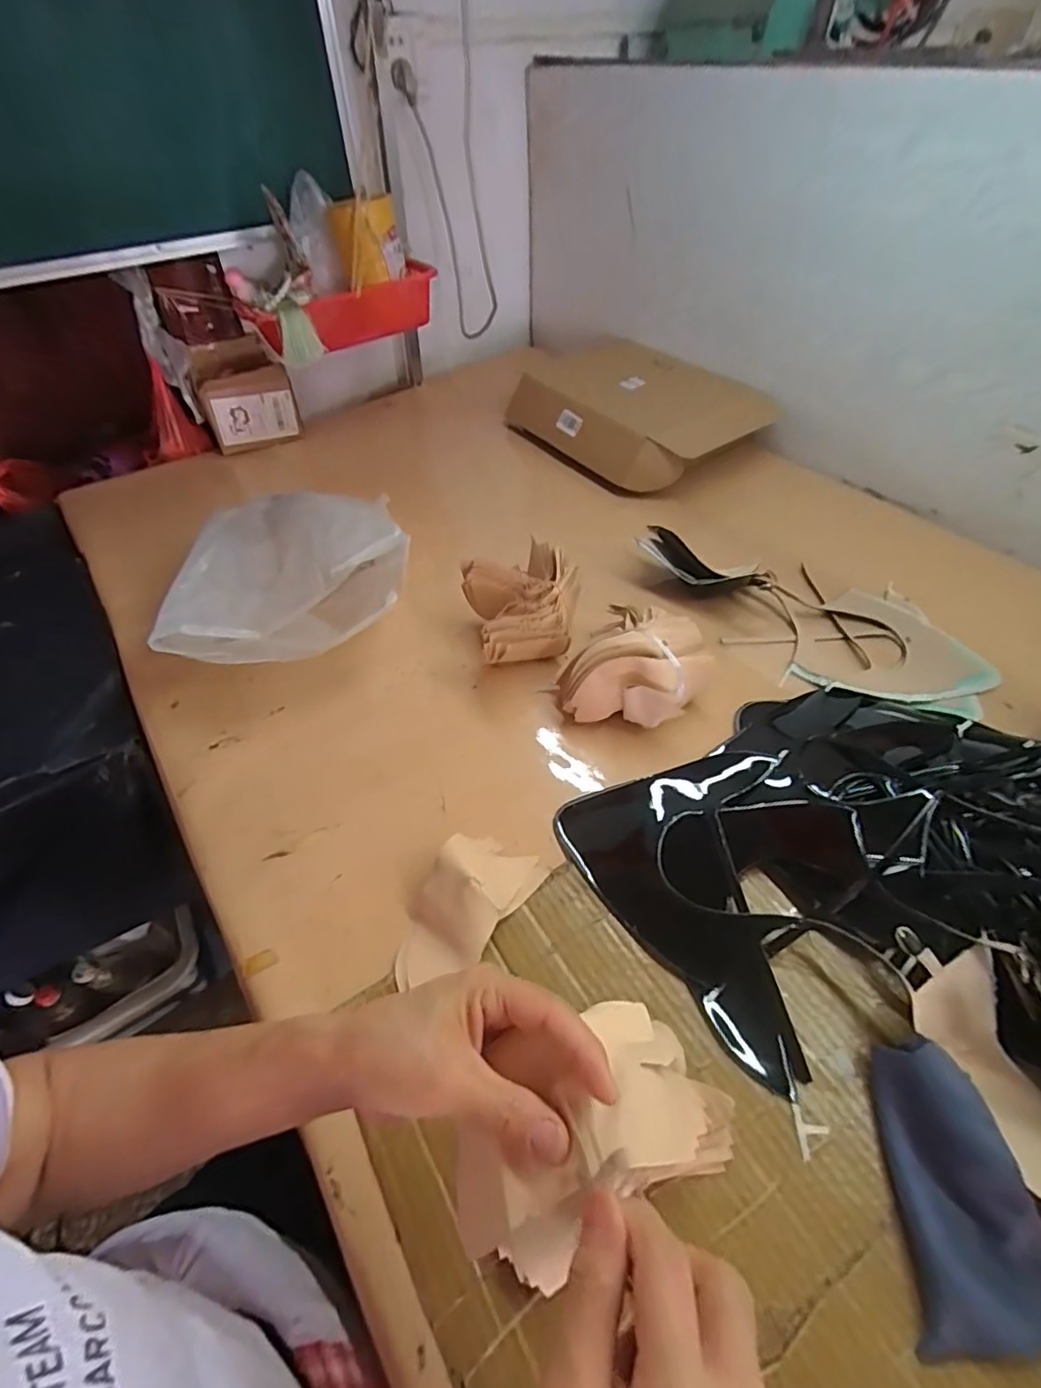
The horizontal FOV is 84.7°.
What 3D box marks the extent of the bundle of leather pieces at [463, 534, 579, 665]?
[{"bbox_3d":[0.007,-0.094,0.665,0.126,0.083,0.151,-13,49,-10],"label":"bundle of leather pieces"}]

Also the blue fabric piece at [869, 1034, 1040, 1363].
[{"bbox_3d":[0.262,0.289,0.337,0.090,0.040,0.139,-2,48,0],"label":"blue fabric piece"}]

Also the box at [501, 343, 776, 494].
[{"bbox_3d":[0.191,-0.499,1.009,0.280,0.100,0.424,-28,53,-21],"label":"box"}]

